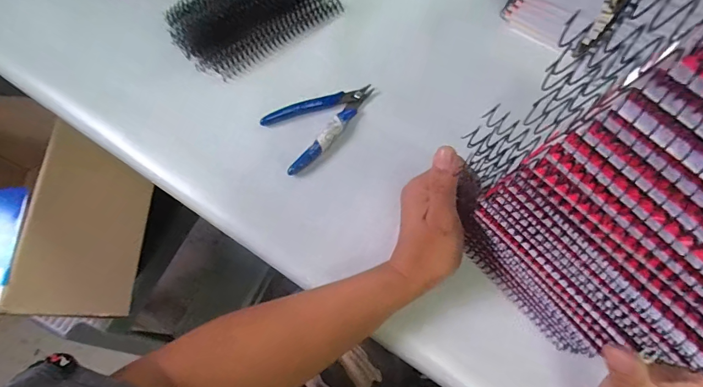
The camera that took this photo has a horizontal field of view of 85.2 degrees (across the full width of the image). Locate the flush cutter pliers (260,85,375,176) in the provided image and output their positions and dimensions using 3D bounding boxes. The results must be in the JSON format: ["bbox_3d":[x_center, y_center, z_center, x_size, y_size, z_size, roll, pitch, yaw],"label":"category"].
[{"bbox_3d":[-0.028,-0.077,0.388,0.115,0.009,0.066,-34,74,-8],"label":"flush cutter pliers"}]

